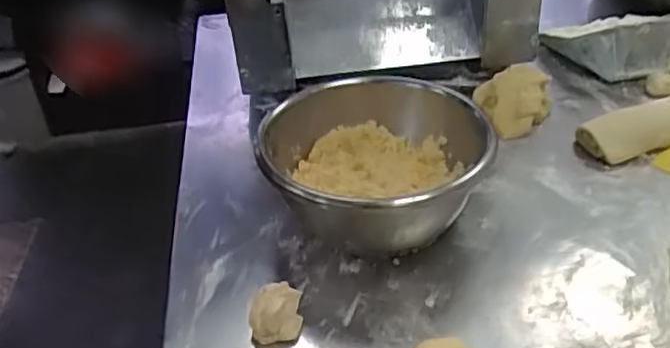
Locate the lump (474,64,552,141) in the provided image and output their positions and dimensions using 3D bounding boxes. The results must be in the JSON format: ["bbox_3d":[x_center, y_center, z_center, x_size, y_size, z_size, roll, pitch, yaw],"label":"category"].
[{"bbox_3d":[0.238,-0.101,0.896,0.096,0.058,0.107,6,35,15],"label":"lump"}]

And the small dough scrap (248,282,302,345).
[{"bbox_3d":[-0.055,0.131,0.619,0.046,0.046,0.051,-5,34,-1],"label":"small dough scrap"}]

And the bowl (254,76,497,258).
[{"bbox_3d":[0.042,-0.008,0.740,0.230,0.117,0.251,-3,34,2],"label":"bowl"}]

